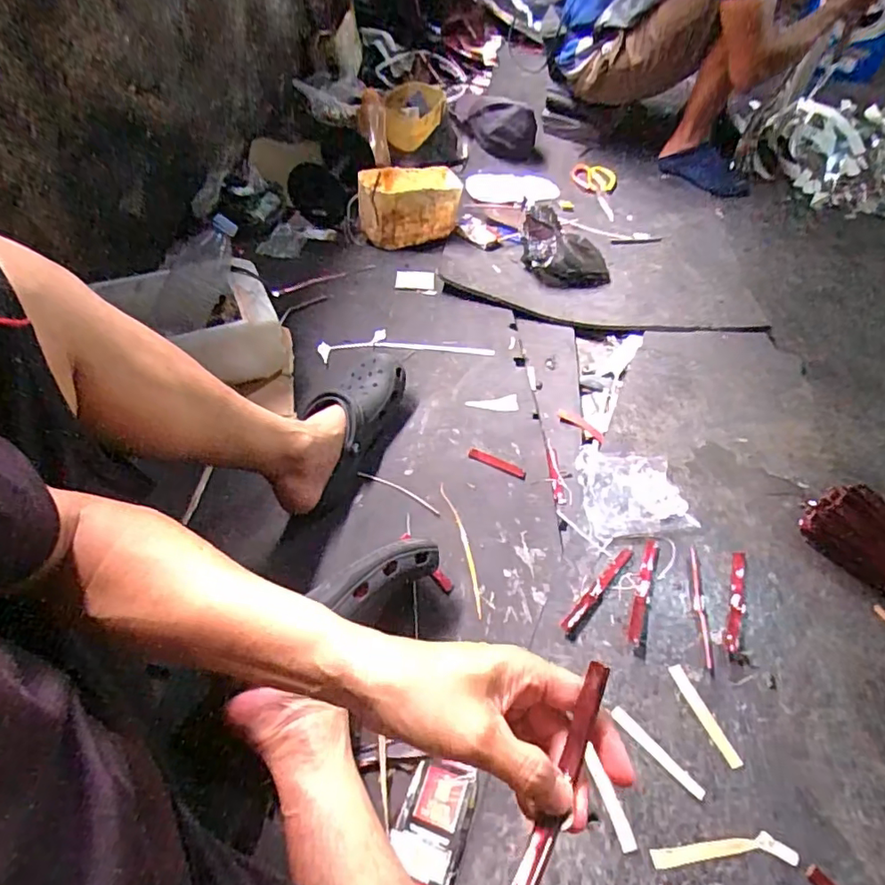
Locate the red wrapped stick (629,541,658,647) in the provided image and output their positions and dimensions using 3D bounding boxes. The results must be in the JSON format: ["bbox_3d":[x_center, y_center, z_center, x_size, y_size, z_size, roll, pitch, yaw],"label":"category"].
[{"bbox_3d":[0.234,0.171,0.646,0.015,0.004,0.137,19,52,12],"label":"red wrapped stick"}]

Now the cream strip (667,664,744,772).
[{"bbox_3d":[0.266,0.276,0.564,0.014,0.004,0.100,-21,53,-9],"label":"cream strip"}]

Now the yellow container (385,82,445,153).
[{"bbox_3d":[-0.061,-0.762,1.304,0.141,0.131,0.116,-3,54,-2],"label":"yellow container"}]

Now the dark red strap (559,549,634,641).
[{"bbox_3d":[0.180,0.171,0.645,0.019,0.004,0.139,34,56,22],"label":"dark red strap"}]

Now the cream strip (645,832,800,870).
[{"bbox_3d":[0.248,0.361,0.491,0.126,0.006,0.022,1,51,-3],"label":"cream strip"}]

